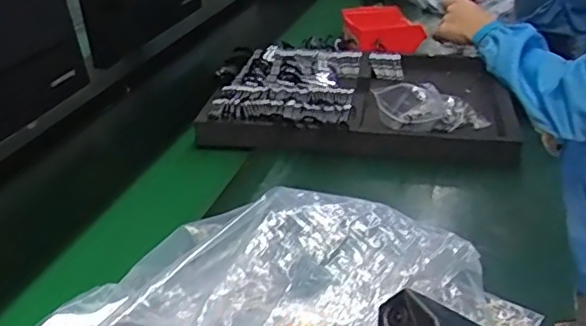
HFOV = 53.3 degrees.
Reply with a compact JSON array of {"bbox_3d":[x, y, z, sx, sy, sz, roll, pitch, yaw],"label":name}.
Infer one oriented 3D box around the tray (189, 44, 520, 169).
[{"bbox_3d":[0.100,-0.103,0.885,0.446,0.071,0.330,1,28,2],"label":"tray"}]

